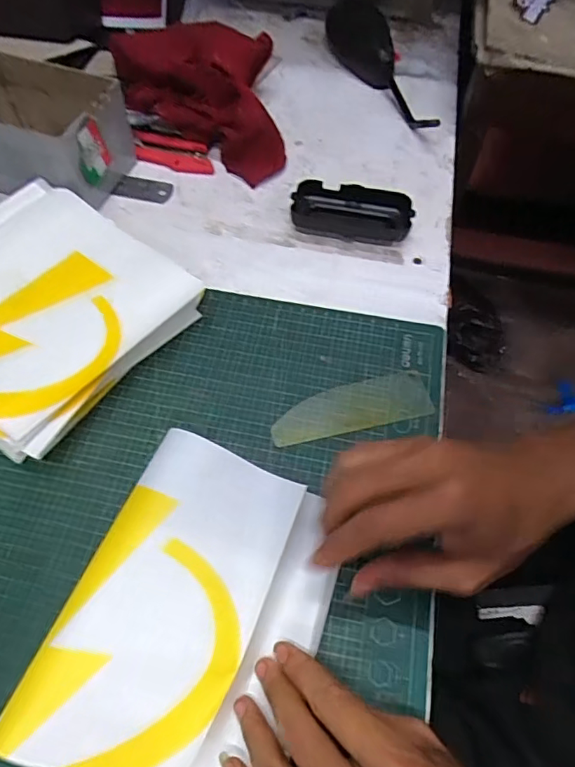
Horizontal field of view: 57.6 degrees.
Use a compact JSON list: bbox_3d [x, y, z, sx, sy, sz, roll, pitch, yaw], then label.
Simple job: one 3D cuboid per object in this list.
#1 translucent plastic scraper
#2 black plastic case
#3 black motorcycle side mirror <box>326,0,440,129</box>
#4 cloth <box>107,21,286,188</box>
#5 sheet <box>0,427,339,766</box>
[{"bbox_3d":[0.048,0.017,0.397,0.122,0.005,0.041,-11,60,-9],"label":"translucent plastic scraper"},{"bbox_3d":[0.060,-0.161,0.496,0.107,0.028,0.053,10,59,4],"label":"black plastic case"},{"bbox_3d":[0.101,-0.380,0.621,0.085,0.038,0.272,-4,59,-5],"label":"black motorcycle side mirror"},{"bbox_3d":[-0.098,-0.309,0.558,0.176,0.064,0.210,-5,59,-6],"label":"cloth"},{"bbox_3d":[-0.049,0.130,0.293,0.125,0.065,0.170,21,59,9],"label":"sheet"}]

